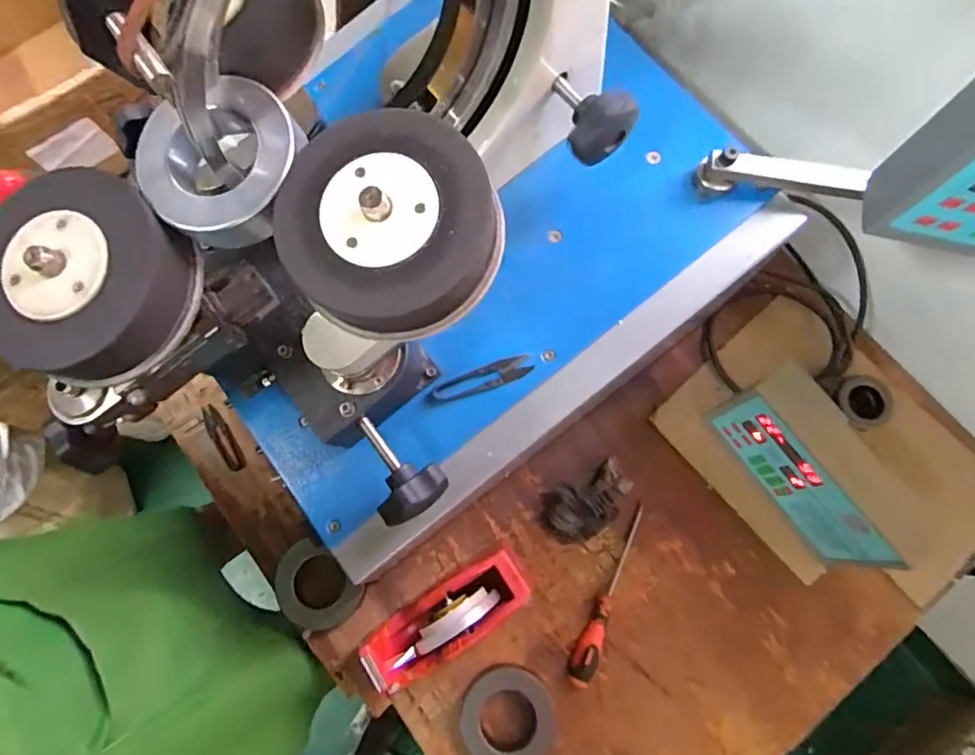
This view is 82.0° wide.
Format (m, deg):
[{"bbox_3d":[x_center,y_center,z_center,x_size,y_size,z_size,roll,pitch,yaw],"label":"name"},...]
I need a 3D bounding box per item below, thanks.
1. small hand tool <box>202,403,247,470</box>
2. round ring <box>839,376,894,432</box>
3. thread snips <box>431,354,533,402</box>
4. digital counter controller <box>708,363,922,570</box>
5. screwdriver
[{"bbox_3d":[-0.347,0.079,0.736,0.027,0.007,0.099,-34,78,-8],"label":"small hand tool"},{"bbox_3d":[0.471,0.031,0.696,0.067,0.012,0.064,0,75,0],"label":"round ring"},{"bbox_3d":[-0.004,0.002,0.536,0.097,0.008,0.023,-19,76,-5],"label":"thread snips"},{"bbox_3d":[0.371,0.102,0.643,0.073,0.151,0.226,-33,78,-8],"label":"digital counter controller"},{"bbox_3d":[0.146,0.257,0.669,0.026,0.035,0.221,24,77,6],"label":"screwdriver"}]

